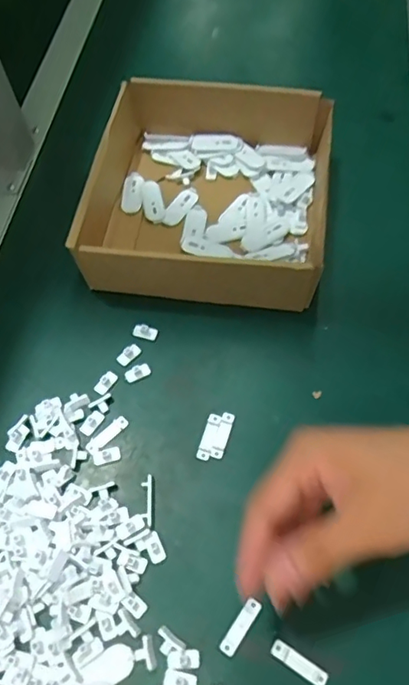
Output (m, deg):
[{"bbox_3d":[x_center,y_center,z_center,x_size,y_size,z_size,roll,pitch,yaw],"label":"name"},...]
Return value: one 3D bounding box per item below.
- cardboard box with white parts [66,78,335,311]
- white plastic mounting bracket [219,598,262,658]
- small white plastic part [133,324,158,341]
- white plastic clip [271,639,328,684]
[{"bbox_3d":[0.007,-0.142,0.486,0.206,0.067,0.224,6,62,6],"label":"cardboard box with white parts"},{"bbox_3d":[0.024,0.188,0.349,0.011,0.004,0.037,31,67,18],"label":"white plastic mounting bracket"},{"bbox_3d":[-0.051,-0.009,0.449,0.021,0.004,0.011,14,63,10],"label":"small white plastic part"},{"bbox_3d":[0.061,0.205,0.336,0.037,0.004,0.011,29,67,17],"label":"white plastic clip"}]

